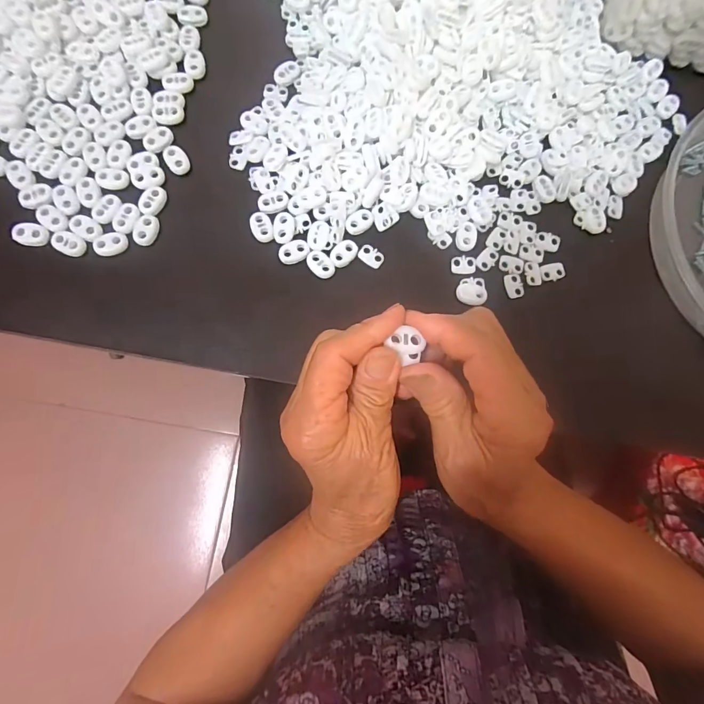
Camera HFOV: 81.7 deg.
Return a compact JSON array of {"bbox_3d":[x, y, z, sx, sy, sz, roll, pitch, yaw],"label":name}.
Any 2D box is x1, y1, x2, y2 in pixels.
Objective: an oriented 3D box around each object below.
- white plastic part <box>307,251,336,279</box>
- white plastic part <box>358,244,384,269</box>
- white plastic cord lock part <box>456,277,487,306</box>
[{"bbox_3d":[-0.022,-0.063,0.292,0.022,0.004,0.016,45,82,3],"label":"white plastic part"},{"bbox_3d":[0.014,-0.071,0.300,0.019,0.004,0.014,32,81,1],"label":"white plastic part"},{"bbox_3d":[0.088,-0.044,0.298,0.022,0.004,0.021,1,82,-4],"label":"white plastic cord lock part"}]

